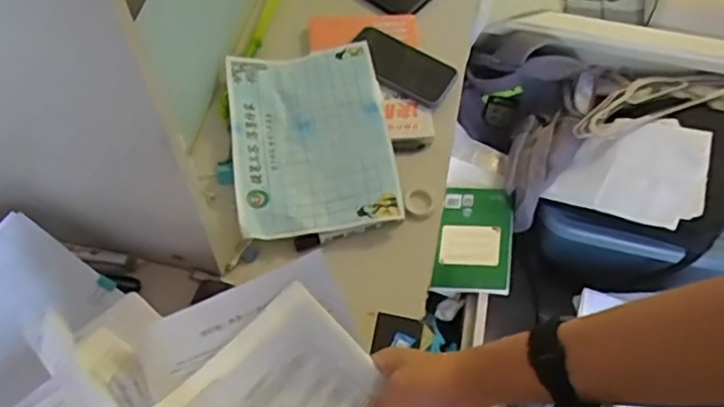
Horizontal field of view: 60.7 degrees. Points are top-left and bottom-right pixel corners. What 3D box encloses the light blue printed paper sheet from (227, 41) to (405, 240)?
[{"bbox_3d":[-0.069,-0.093,0.835,0.208,0.031,0.281,-8,60,-7],"label":"light blue printed paper sheet"}]

